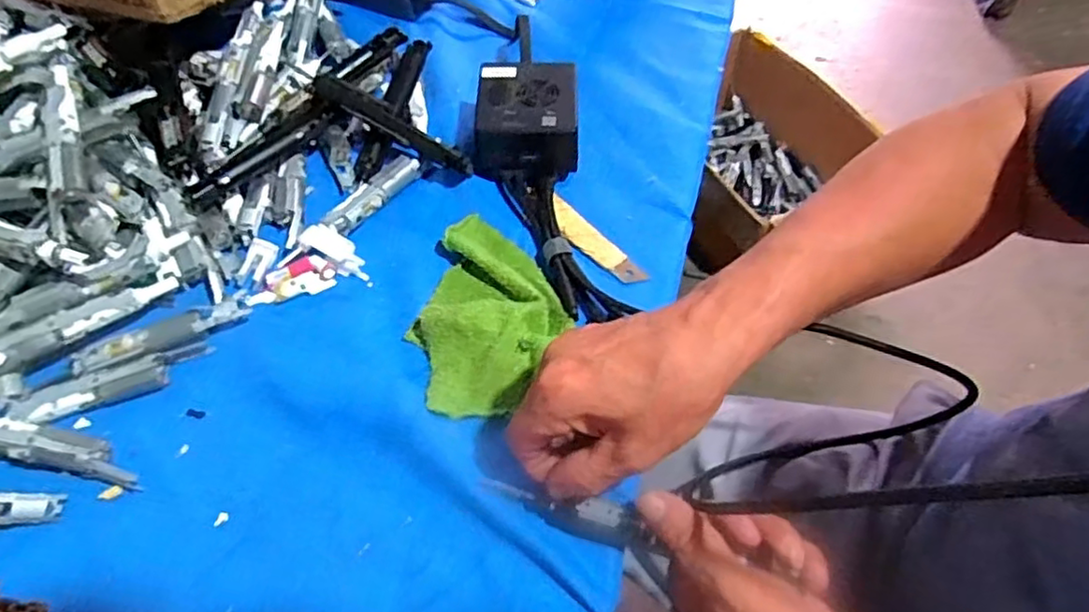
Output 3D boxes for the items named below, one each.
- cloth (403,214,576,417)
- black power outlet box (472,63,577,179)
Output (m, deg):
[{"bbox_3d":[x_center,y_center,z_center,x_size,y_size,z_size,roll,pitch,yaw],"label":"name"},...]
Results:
[{"bbox_3d":[-0.033,0.003,0.410,0.089,0.021,0.138,8,57,6],"label":"cloth"},{"bbox_3d":[-0.011,-0.139,0.487,0.078,0.047,0.086,3,57,3],"label":"black power outlet box"}]

